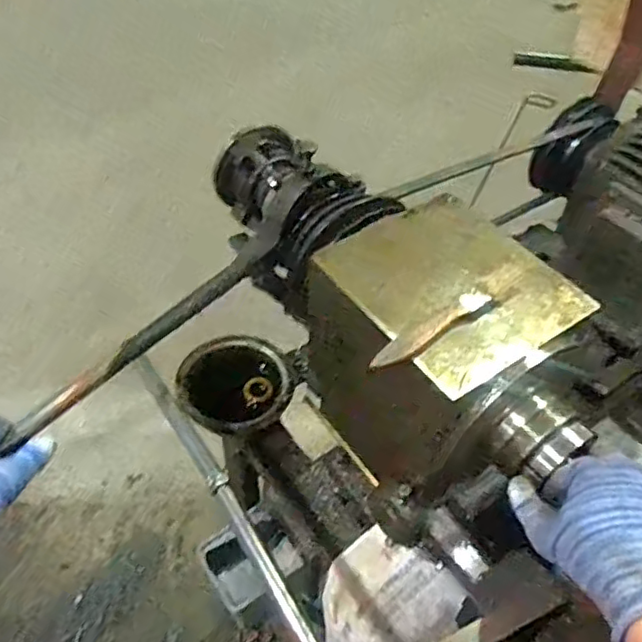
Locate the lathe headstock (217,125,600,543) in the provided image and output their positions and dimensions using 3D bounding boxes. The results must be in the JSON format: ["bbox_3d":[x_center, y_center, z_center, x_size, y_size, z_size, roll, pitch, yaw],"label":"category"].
[{"bbox_3d":[0.043,-0.008,0.601,0.169,0.209,0.449,-30,51,-26],"label":"lathe headstock"}]

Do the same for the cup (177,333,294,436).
[{"bbox_3d":[-0.100,0.082,0.733,0.132,0.060,0.124,-4,61,-3],"label":"cup"}]

